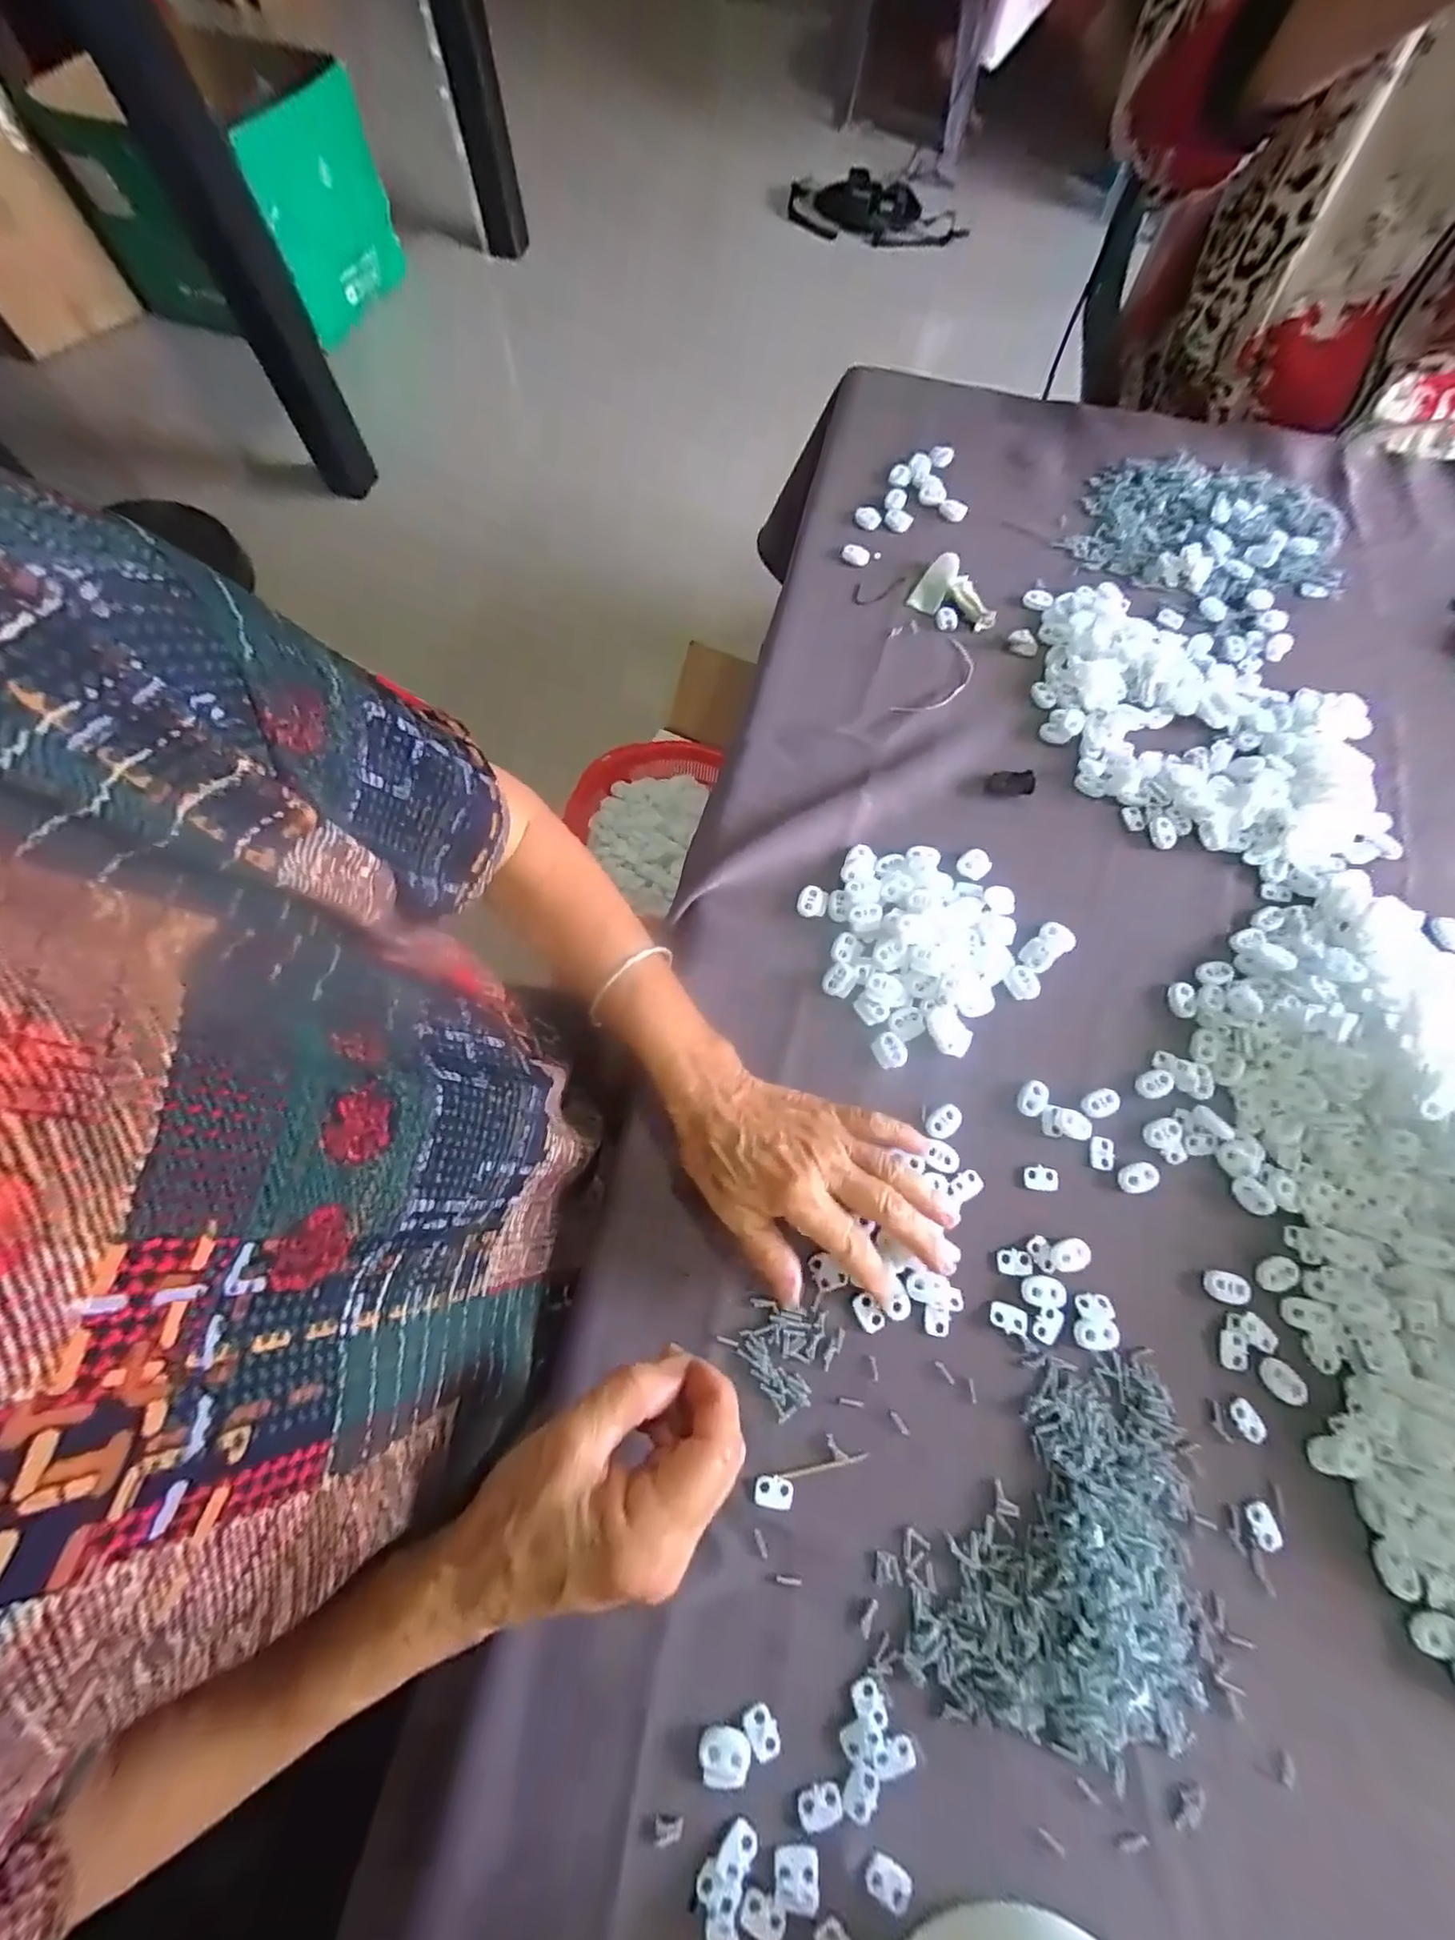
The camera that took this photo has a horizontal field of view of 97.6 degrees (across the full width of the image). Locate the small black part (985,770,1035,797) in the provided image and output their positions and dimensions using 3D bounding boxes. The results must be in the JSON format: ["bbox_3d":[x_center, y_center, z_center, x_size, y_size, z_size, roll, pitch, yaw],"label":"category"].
[{"bbox_3d":[0.198,-0.132,0.445,0.033,0.009,0.021,0,71,2],"label":"small black part"}]

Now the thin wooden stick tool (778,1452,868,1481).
[{"bbox_3d":[0.048,0.249,0.318,0.045,0.004,0.004,-12,71,-2],"label":"thin wooden stick tool"}]

